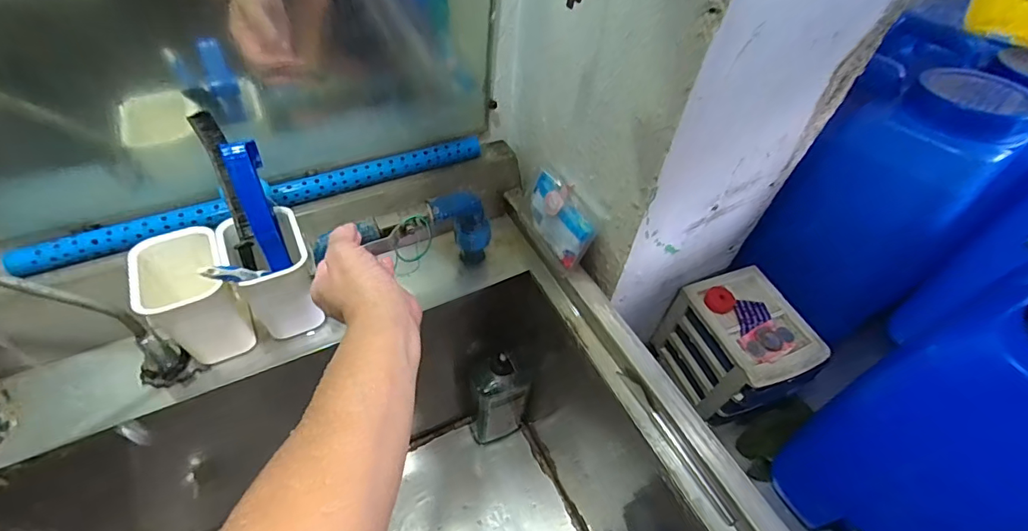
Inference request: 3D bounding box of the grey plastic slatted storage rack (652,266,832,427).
[{"bbox_3d":[0.324,0.124,0.703,0.138,0.151,0.183,-16,54,-17],"label":"grey plastic slatted storage rack"}]

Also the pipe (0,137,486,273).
[{"bbox_3d":[-0.261,-0.079,0.530,0.477,0.020,0.025,-20,55,-20],"label":"pipe"}]

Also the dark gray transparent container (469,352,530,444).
[{"bbox_3d":[-0.029,0.215,0.762,0.090,0.246,0.055,-17,55,-18],"label":"dark gray transparent container"}]

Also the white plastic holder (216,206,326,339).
[{"bbox_3d":[-0.244,0.011,0.485,0.073,0.104,0.083,-20,56,-20],"label":"white plastic holder"}]

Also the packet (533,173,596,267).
[{"bbox_3d":[0.052,-0.057,0.561,0.021,0.066,0.111,-12,67,-39],"label":"packet"}]

